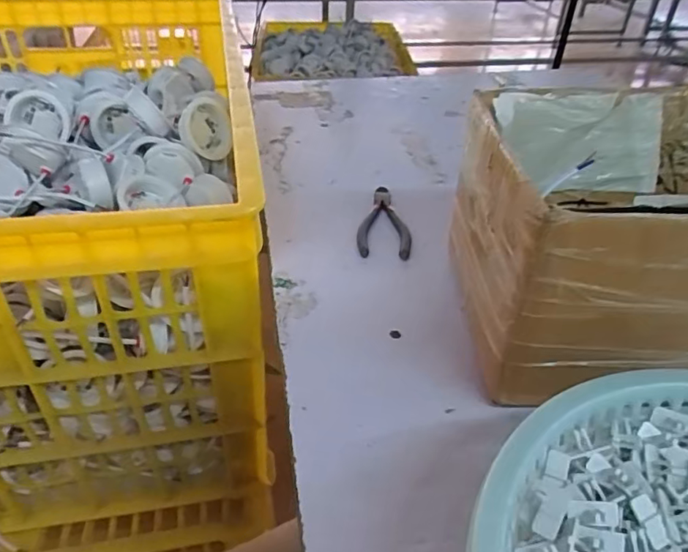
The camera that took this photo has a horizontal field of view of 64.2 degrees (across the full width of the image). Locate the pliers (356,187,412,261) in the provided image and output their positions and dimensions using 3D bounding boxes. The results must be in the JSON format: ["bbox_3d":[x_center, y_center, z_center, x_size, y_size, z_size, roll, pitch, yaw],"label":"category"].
[{"bbox_3d":[0.040,-0.054,0.555,0.051,0.014,0.114,3,38,1],"label":"pliers"}]

